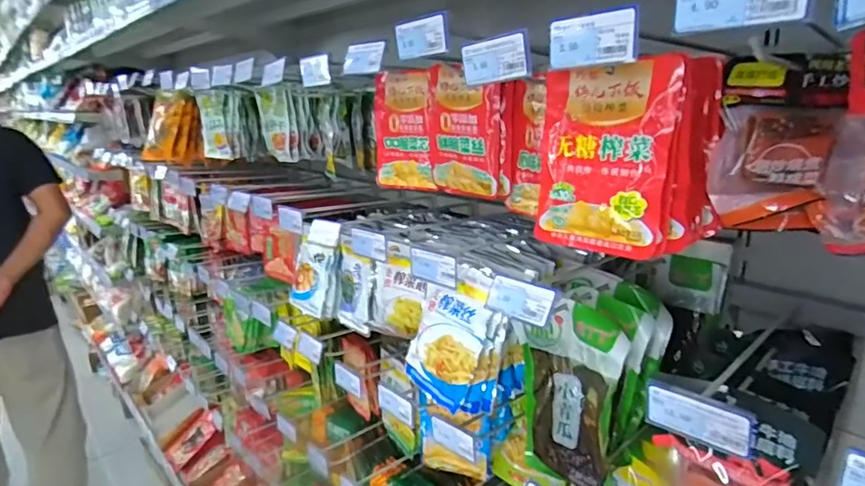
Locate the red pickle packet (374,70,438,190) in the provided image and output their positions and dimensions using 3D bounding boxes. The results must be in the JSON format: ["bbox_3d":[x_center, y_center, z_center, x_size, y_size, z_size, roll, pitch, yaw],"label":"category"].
[{"bbox_3d":[-0.039,-0.153,0.696,0.102,0.156,0.015,9,18,31],"label":"red pickle packet"}]

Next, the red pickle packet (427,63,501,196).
[{"bbox_3d":[0.035,-0.137,0.629,0.113,0.158,0.019,12,28,40],"label":"red pickle packet"}]

